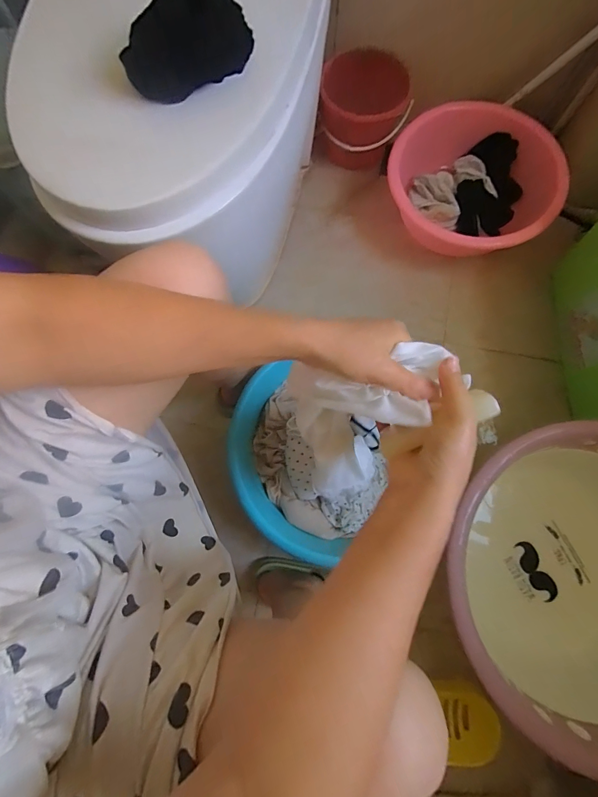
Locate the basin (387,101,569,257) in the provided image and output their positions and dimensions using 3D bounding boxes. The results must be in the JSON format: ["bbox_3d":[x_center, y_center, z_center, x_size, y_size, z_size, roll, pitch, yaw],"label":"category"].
[{"bbox_3d":[0.414,-0.490,0.821,0.310,0.144,0.340,0,77,0],"label":"basin"}]

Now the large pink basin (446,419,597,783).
[{"bbox_3d":[0.500,0.307,0.637,0.477,0.209,0.493,0,77,0],"label":"large pink basin"}]

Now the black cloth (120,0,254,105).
[{"bbox_3d":[-0.130,-0.415,0.411,0.147,0.058,0.074,-34,79,-7],"label":"black cloth"}]

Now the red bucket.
[{"bbox_3d":[0.152,-0.694,0.850,0.192,0.188,0.192,0,77,0],"label":"red bucket"}]

